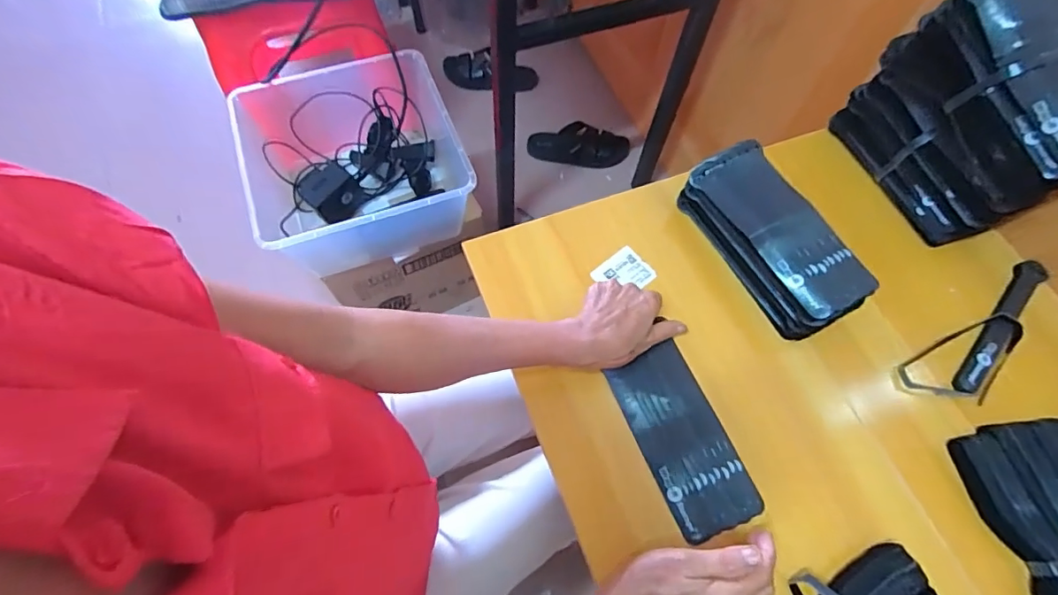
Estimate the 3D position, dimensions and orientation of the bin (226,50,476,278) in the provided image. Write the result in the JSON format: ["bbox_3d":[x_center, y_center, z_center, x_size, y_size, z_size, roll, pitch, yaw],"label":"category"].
[{"bbox_3d":[-0.272,-0.197,0.769,0.322,0.166,0.303,-17,66,-9],"label":"bin"}]

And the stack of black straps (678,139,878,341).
[{"bbox_3d":[0.256,-0.063,0.523,0.085,0.068,0.206,-27,68,-13],"label":"stack of black straps"}]

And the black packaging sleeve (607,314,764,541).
[{"bbox_3d":[0.145,0.133,0.468,0.080,0.015,0.169,-17,61,-9],"label":"black packaging sleeve"}]

